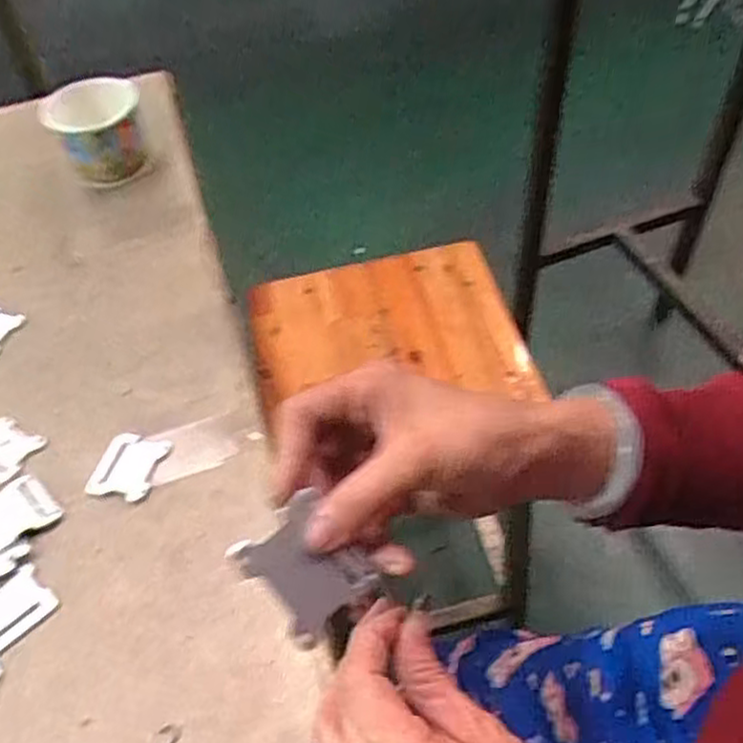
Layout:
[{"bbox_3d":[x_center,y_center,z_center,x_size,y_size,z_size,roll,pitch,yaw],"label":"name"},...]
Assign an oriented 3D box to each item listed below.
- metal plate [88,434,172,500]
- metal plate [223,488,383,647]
[{"bbox_3d":[-0.179,0.070,0.545,0.043,0.009,0.053,10,53,12],"label":"metal plate"},{"bbox_3d":[-0.026,0.079,0.297,0.041,0.005,0.049,-38,94,-25],"label":"metal plate"}]

